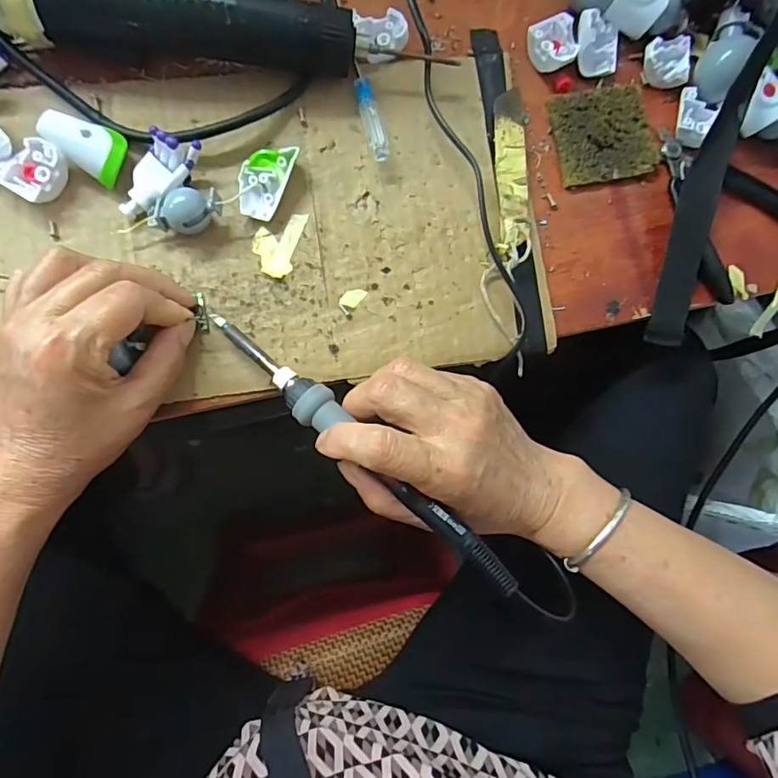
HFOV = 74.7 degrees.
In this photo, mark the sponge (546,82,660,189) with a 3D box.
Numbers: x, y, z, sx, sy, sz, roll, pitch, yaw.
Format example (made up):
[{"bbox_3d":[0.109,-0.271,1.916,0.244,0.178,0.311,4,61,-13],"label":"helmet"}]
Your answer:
[{"bbox_3d":[0.136,-0.162,0.321,0.063,0.004,0.061,-10,85,-6],"label":"sponge"}]

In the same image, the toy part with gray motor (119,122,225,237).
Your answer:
[{"bbox_3d":[-0.119,-0.114,0.285,0.050,0.025,0.049,1,83,-5],"label":"toy part with gray motor"}]

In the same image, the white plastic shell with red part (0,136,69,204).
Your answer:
[{"bbox_3d":[-0.196,-0.121,0.281,0.030,0.015,0.032,1,83,-5],"label":"white plastic shell with red part"}]

